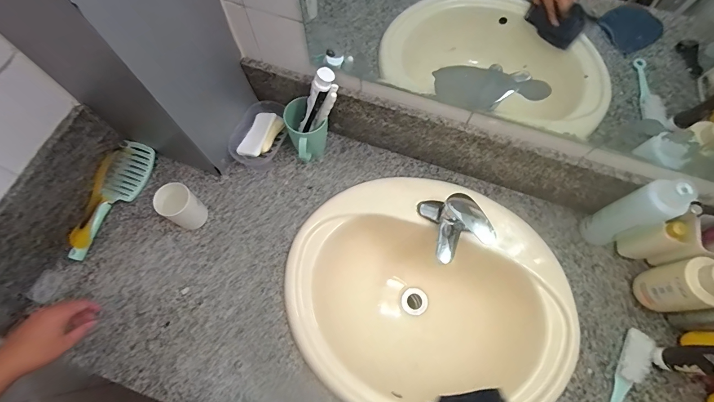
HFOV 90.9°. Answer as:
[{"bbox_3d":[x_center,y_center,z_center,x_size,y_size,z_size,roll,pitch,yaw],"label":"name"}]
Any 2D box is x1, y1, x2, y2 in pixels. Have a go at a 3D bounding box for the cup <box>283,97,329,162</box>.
[{"bbox_3d":[-0.109,-0.135,0.714,0.076,0.115,0.083,0,69,1],"label":"cup"}]

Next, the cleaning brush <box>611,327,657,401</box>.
[{"bbox_3d":[0.457,0.318,0.597,0.044,0.026,0.200,31,73,12],"label":"cleaning brush"}]

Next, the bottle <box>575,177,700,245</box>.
[{"bbox_3d":[0.467,0.027,0.609,0.054,0.214,0.060,-22,70,-7],"label":"bottle"}]

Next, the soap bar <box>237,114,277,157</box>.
[{"bbox_3d":[-0.206,-0.138,0.726,0.045,0.015,0.102,19,71,7],"label":"soap bar"}]

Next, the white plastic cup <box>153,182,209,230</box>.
[{"bbox_3d":[-0.326,0.012,0.659,0.056,0.096,0.062,25,71,10],"label":"white plastic cup"}]

